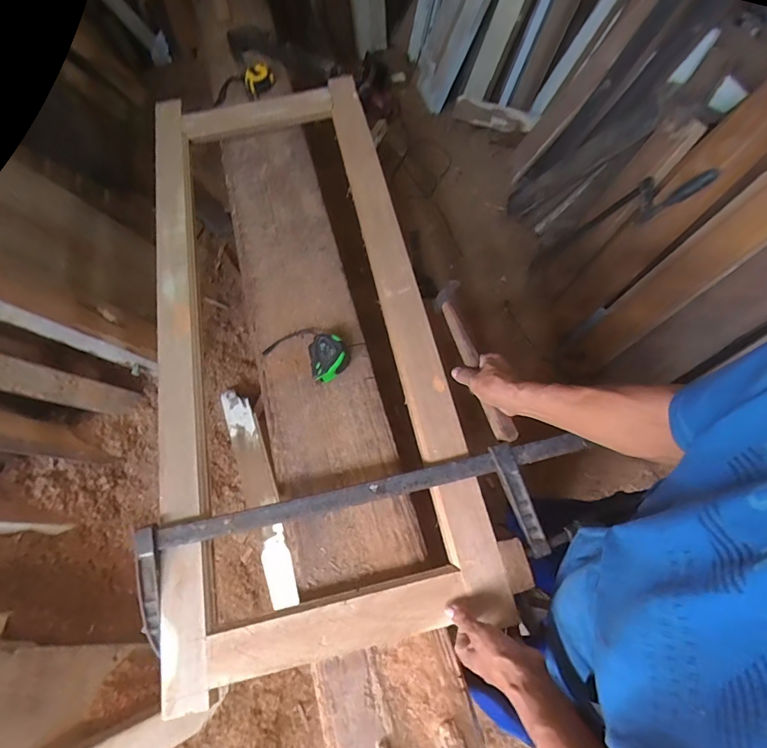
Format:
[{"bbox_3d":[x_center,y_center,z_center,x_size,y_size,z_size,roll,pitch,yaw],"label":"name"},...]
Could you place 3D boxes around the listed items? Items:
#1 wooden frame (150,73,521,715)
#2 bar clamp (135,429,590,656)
[{"bbox_3d":[-0.151,-0.109,0.761,0.503,0.033,1.082,-11,69,-3],"label":"wooden frame"},{"bbox_3d":[-0.024,0.231,0.622,0.660,0.069,0.149,-12,66,-4],"label":"bar clamp"}]

